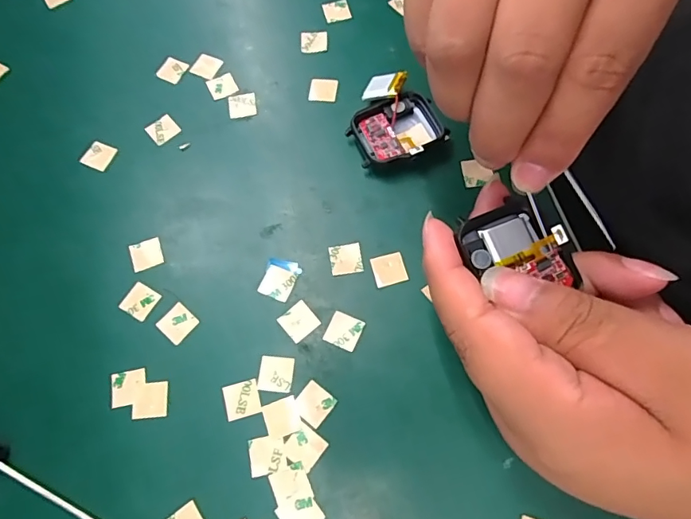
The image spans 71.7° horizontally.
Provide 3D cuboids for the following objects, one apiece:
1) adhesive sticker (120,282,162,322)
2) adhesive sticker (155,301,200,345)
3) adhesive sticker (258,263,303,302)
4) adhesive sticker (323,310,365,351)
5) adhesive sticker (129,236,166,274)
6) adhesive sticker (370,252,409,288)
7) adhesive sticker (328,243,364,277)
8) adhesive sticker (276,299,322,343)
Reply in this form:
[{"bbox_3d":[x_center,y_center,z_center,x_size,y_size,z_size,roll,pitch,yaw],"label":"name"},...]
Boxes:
[{"bbox_3d":[-0.100,0.020,0.231,0.015,0.004,0.016,28,73,13],"label":"adhesive sticker"},{"bbox_3d":[-0.080,0.030,0.226,0.016,0.004,0.016,39,76,16],"label":"adhesive sticker"},{"bbox_3d":[-0.032,0.010,0.233,0.016,0.004,0.019,22,71,10],"label":"adhesive sticker"},{"bbox_3d":[0.000,0.033,0.222,0.015,0.004,0.015,23,72,11],"label":"adhesive sticker"},{"bbox_3d":[-0.100,-0.003,0.241,0.015,0.004,0.015,-19,72,-7],"label":"adhesive sticker"},{"bbox_3d":[0.021,0.004,0.231,0.015,0.004,0.015,-16,69,-3],"label":"adhesive sticker"},{"bbox_3d":[0.000,0.000,0.235,0.015,0.004,0.015,-10,70,-1],"label":"adhesive sticker"},{"bbox_3d":[-0.022,0.028,0.223,0.015,0.004,0.015,-39,72,-11],"label":"adhesive sticker"}]

